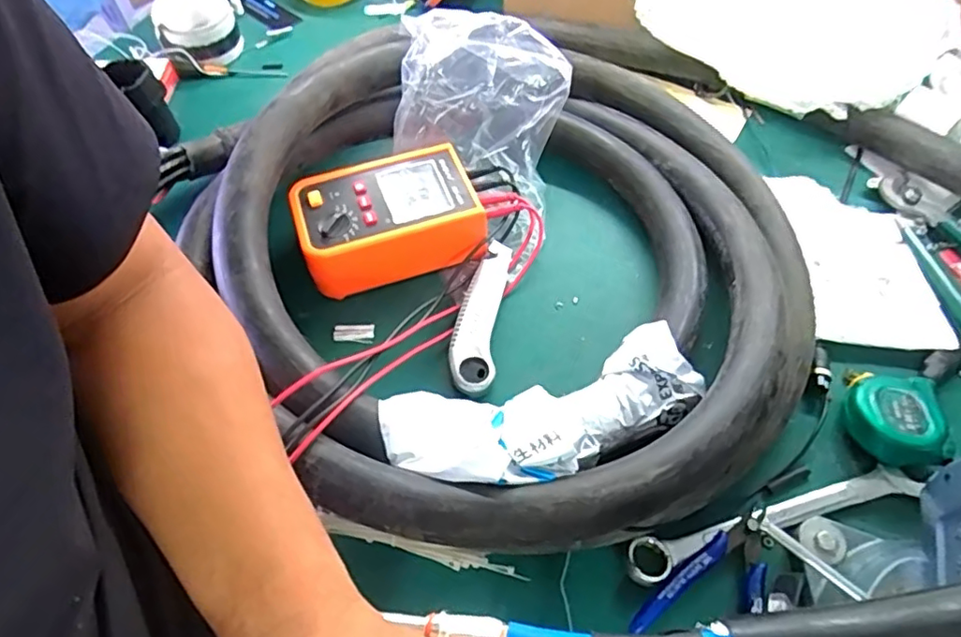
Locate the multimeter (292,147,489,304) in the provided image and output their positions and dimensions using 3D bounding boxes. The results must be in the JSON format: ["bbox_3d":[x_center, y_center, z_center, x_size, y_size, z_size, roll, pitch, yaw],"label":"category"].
[{"bbox_3d":[-0.084,-0.090,0.547,0.157,0.054,0.105,-18,57,-11],"label":"multimeter"}]

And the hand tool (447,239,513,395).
[{"bbox_3d":[-0.001,-0.005,0.510,0.038,0.014,0.147,6,56,5],"label":"hand tool"}]

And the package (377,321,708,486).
[{"bbox_3d":[0.051,0.062,0.410,0.222,0.051,0.088,-18,57,-11],"label":"package"}]

